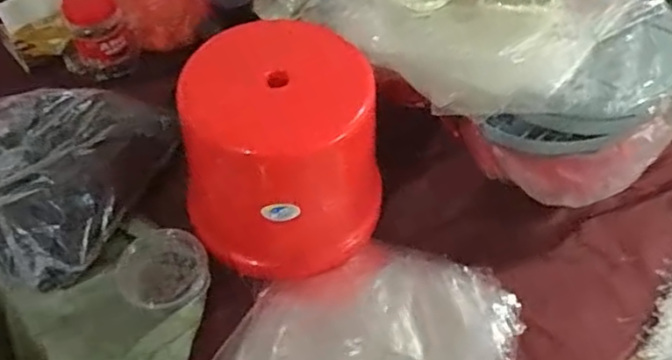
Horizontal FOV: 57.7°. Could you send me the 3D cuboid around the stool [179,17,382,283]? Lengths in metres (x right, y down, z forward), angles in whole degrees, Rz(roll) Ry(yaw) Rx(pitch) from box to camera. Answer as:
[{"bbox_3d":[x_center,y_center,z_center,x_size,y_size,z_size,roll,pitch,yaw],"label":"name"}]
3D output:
[{"bbox_3d":[-0.071,-0.042,0.851,0.255,0.259,0.254,1,52,-1],"label":"stool"}]

